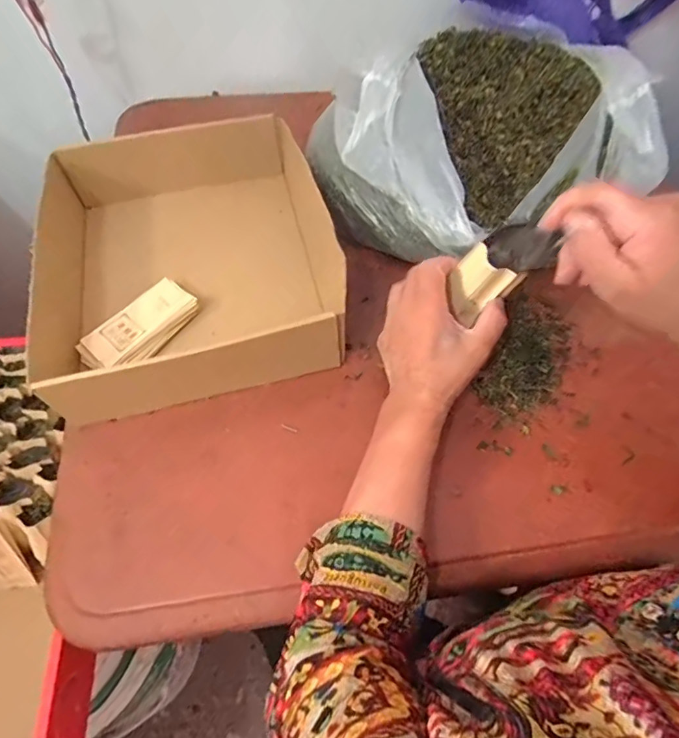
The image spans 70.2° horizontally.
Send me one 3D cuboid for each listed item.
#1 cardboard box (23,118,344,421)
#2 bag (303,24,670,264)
[{"bbox_3d":[-0.178,-0.132,0.527,0.321,0.087,0.338,-12,59,-10],"label":"cardboard box"},{"bbox_3d":[0.152,-0.253,0.551,0.324,0.142,0.263,-21,61,-15],"label":"bag"}]

